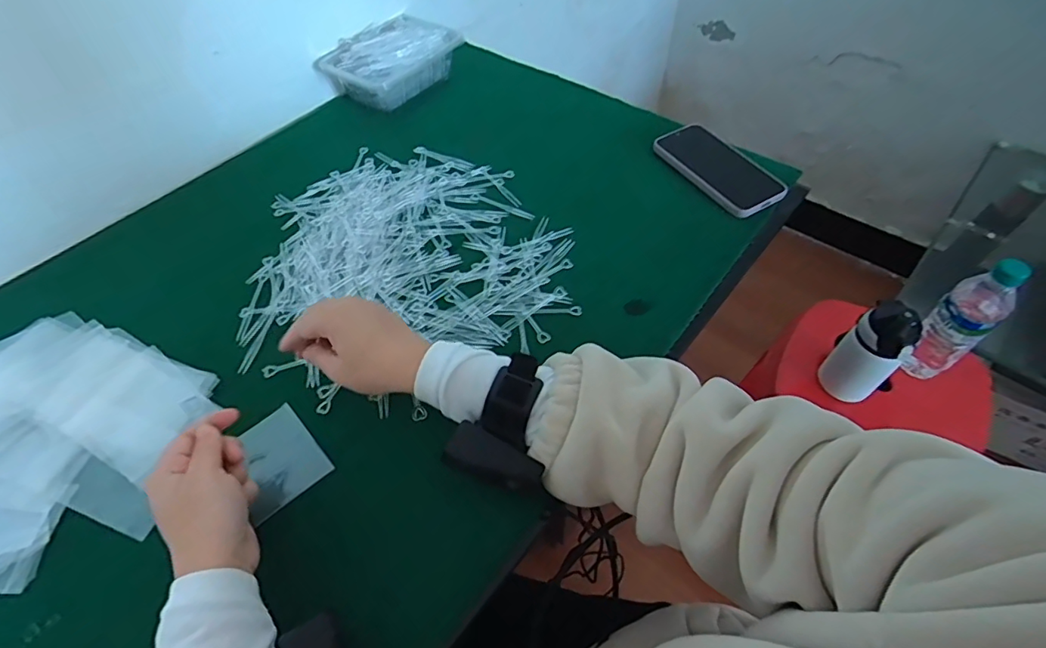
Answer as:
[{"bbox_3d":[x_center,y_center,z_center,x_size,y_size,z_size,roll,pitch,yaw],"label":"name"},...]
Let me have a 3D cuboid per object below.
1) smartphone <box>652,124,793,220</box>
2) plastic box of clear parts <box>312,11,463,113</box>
[{"bbox_3d":[0.232,-0.189,0.621,0.074,0.013,0.157,-29,60,-14],"label":"smartphone"},{"bbox_3d":[-0.184,-0.376,0.741,0.128,0.061,0.167,30,60,22],"label":"plastic box of clear parts"}]

